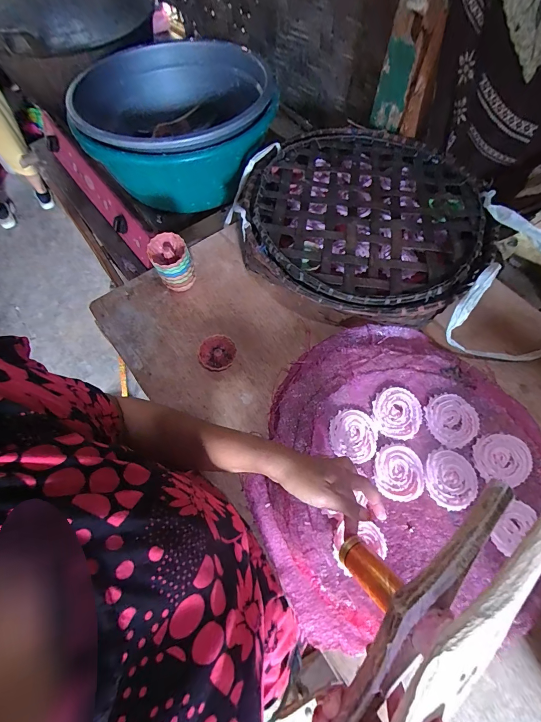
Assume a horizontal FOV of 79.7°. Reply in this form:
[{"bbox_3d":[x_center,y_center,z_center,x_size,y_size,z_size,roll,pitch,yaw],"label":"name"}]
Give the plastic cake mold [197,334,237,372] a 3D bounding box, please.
[{"bbox_3d":[-0.089,-0.012,0.546,0.061,0.022,0.054,-19,66,-8],"label":"plastic cake mold"}]

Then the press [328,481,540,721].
[{"bbox_3d":[0.116,0.224,0.297,0.061,0.138,0.293,42,84,-27],"label":"press"}]

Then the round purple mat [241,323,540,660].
[{"bbox_3d":[0.193,0.159,0.470,0.400,0.030,0.455,19,67,8],"label":"round purple mat"}]

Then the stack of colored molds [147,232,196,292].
[{"bbox_3d":[-0.169,-0.164,0.568,0.063,0.097,0.059,-22,67,-9],"label":"stack of colored molds"}]

